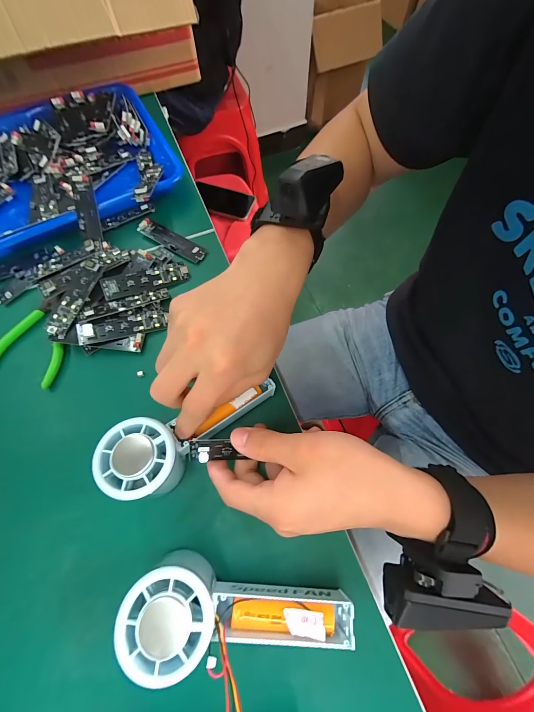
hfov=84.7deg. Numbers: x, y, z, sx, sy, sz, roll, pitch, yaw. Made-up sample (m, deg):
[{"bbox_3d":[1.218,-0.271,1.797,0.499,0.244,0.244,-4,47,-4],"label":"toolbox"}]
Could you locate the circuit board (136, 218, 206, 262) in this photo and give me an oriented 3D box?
[{"bbox_3d":[-0.118,-0.142,0.359,0.093,0.007,0.023,29,72,12],"label":"circuit board"}]

